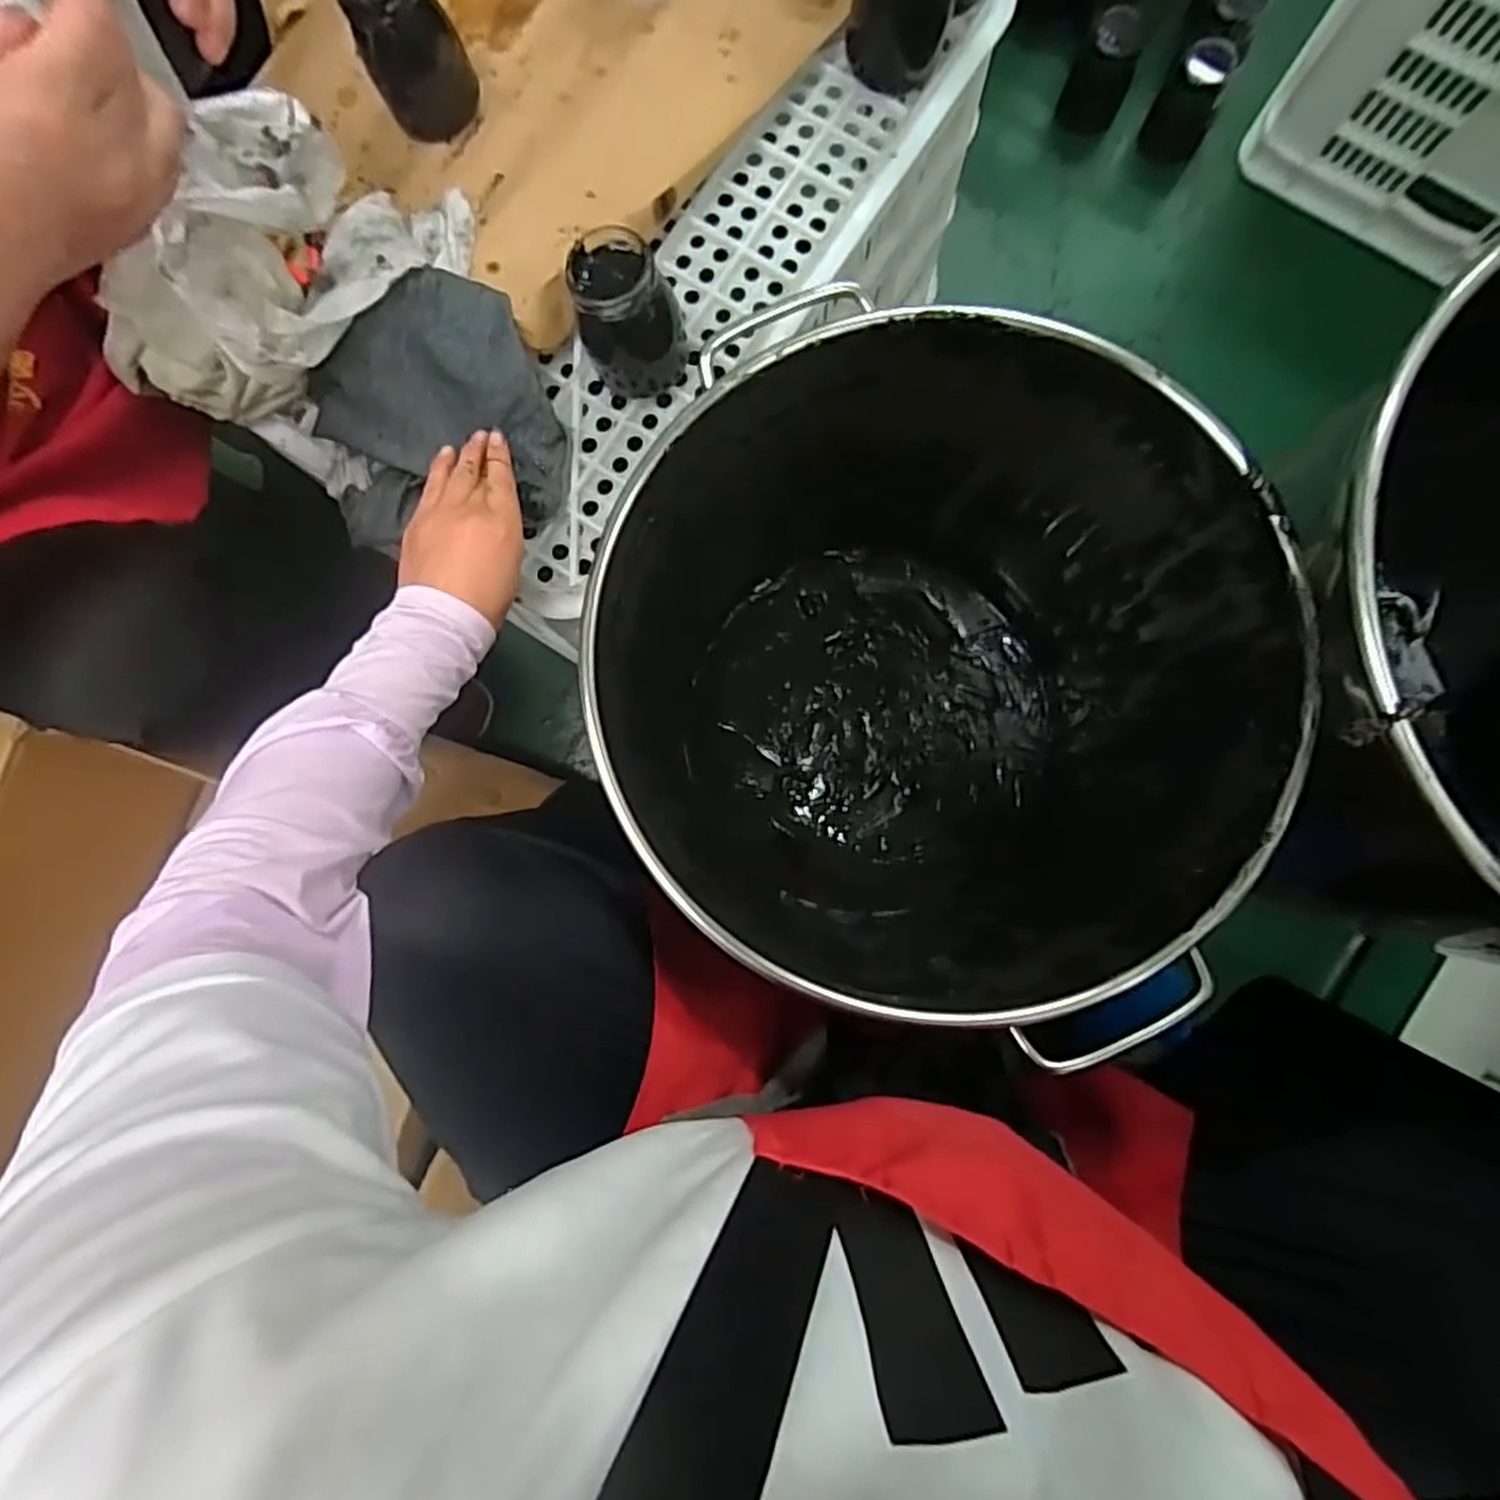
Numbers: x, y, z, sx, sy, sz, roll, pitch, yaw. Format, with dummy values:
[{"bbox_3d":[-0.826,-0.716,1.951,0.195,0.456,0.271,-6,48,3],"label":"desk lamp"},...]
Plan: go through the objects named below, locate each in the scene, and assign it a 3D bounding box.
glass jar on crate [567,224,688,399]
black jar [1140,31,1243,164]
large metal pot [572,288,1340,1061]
[{"bbox_3d":[-0.078,-0.281,0.496,0.063,0.089,0.056,-13,85,0],"label":"glass jar on crate"},{"bbox_3d":[0.476,-0.699,0.826,0.062,0.099,0.066,0,85,1],"label":"black jar"},{"bbox_3d":[0.115,-0.038,0.622,0.407,0.387,0.397,0,85,1],"label":"large metal pot"}]

